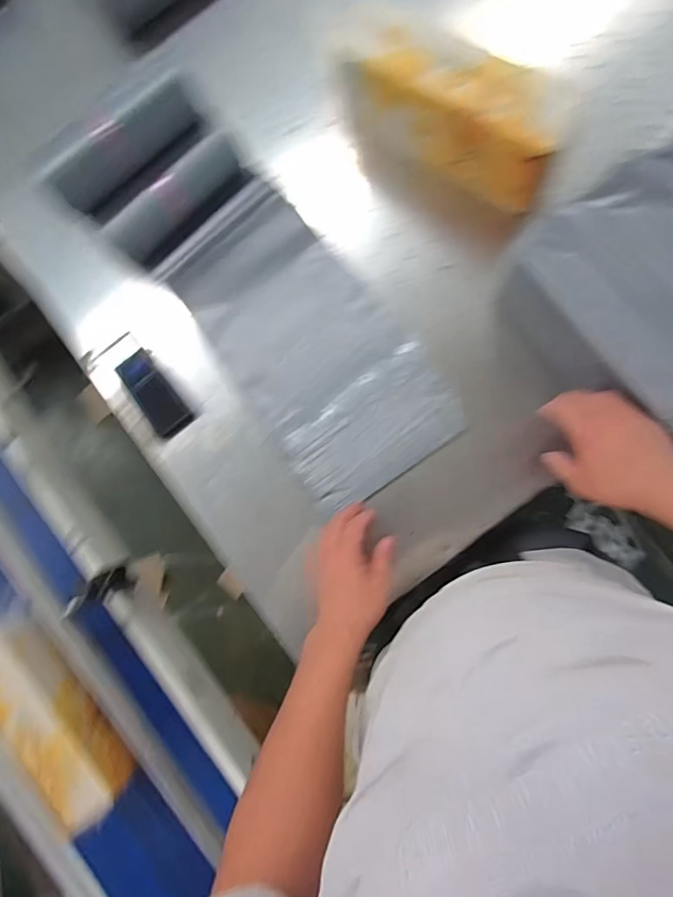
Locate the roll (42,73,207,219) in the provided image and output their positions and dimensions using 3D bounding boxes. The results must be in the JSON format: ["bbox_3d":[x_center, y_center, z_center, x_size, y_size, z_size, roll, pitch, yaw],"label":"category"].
[{"bbox_3d":[-0.283,-0.405,0.645,0.227,0.069,0.054,-41,81,0],"label":"roll"}]

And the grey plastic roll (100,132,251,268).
[{"bbox_3d":[-0.229,-0.358,0.705,0.225,0.057,0.056,-37,81,0],"label":"grey plastic roll"}]

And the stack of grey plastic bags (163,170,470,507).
[{"bbox_3d":[-0.045,-0.149,0.684,0.222,0.032,0.452,-38,81,0],"label":"stack of grey plastic bags"}]

